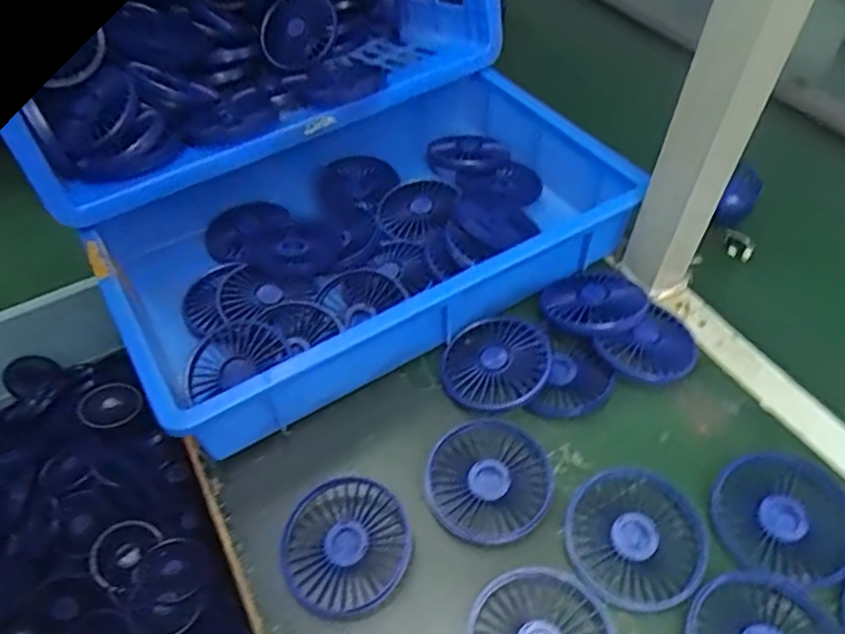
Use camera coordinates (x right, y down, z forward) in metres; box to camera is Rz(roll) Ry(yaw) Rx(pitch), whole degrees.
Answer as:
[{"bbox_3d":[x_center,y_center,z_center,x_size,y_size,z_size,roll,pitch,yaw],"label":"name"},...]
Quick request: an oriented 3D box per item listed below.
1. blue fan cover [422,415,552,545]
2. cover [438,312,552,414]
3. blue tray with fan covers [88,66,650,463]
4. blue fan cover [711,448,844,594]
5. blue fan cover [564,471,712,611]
[{"bbox_3d":[0.048,0.116,0.446,0.086,0.011,0.086,35,59,27],"label":"blue fan cover"},{"bbox_3d":[0.062,0.036,0.505,0.093,0.023,0.084,-29,55,-21],"label":"cover"},{"bbox_3d":[-0.051,-0.083,0.573,0.430,0.079,0.280,-26,54,-19],"label":"blue tray with fan covers"},{"bbox_3d":[0.243,0.134,0.421,0.086,0.022,0.083,17,53,15],"label":"blue fan cover"},{"bbox_3d":[0.142,0.146,0.416,0.086,0.013,0.089,30,57,24],"label":"blue fan cover"}]

